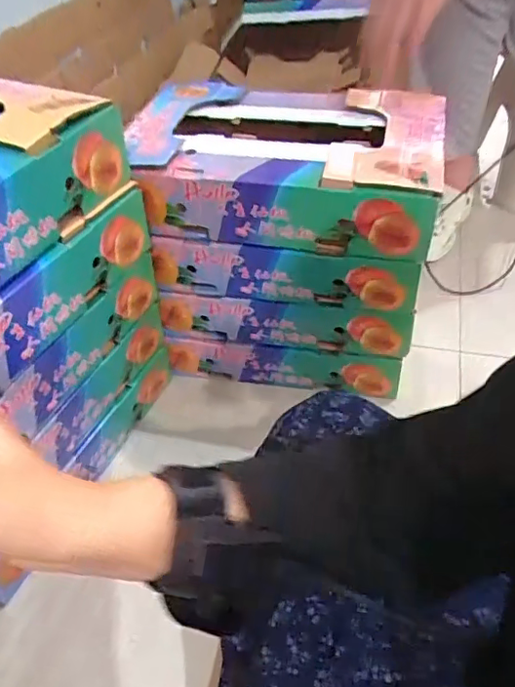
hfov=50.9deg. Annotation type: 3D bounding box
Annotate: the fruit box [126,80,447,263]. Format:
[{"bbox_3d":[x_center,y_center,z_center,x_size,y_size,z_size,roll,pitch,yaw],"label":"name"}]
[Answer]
[{"bbox_3d":[0.030,-0.231,0.706,0.400,0.111,0.224,5,45,11],"label":"fruit box"}]

